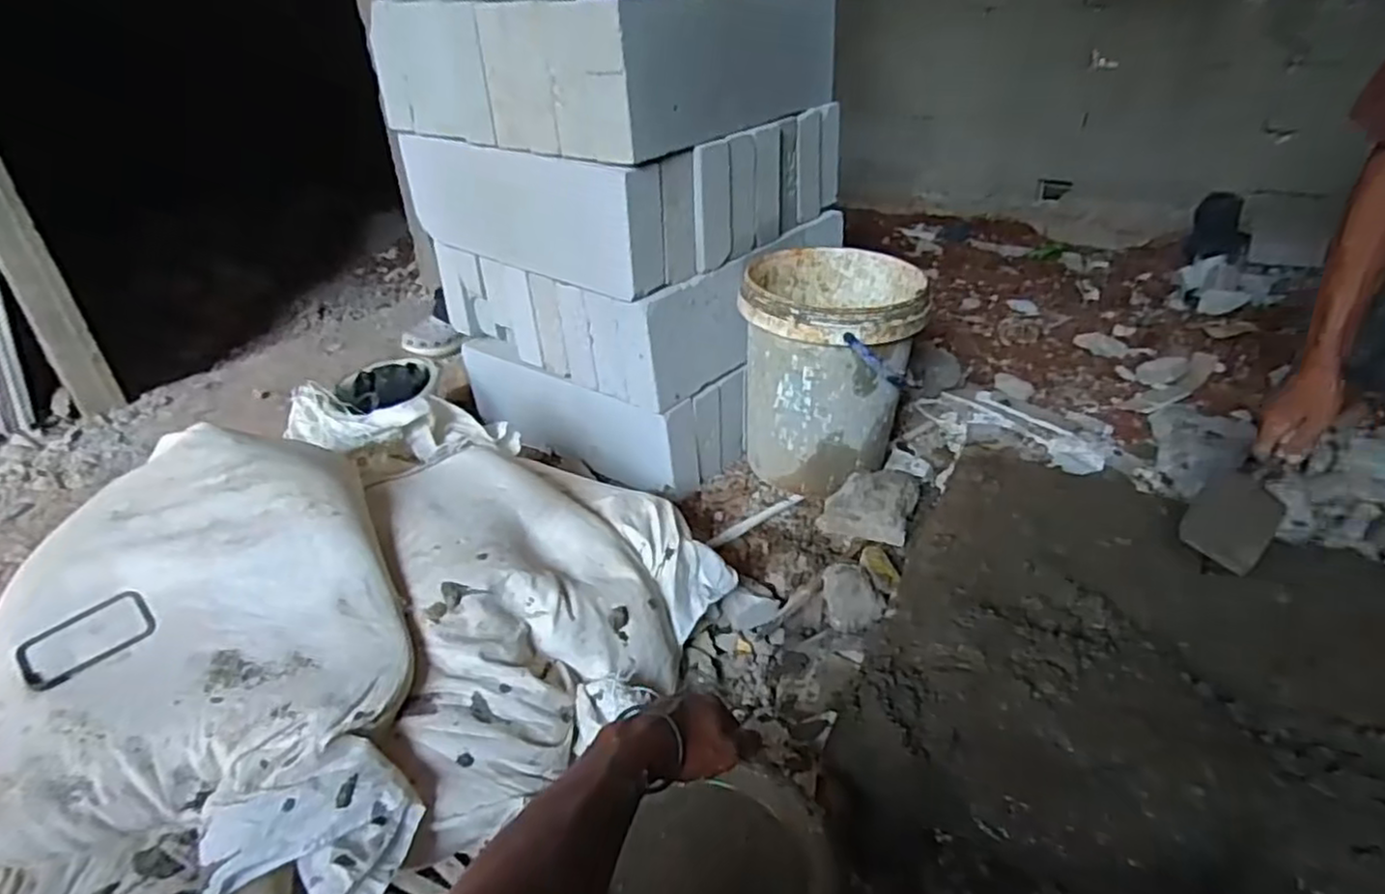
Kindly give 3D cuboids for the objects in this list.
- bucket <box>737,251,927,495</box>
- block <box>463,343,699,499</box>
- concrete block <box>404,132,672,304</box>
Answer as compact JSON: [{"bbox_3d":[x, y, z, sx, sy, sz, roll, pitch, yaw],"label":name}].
[{"bbox_3d":[0.248,-0.138,1.281,0.293,0.345,0.303,7,33,13],"label":"bucket"},{"bbox_3d":[-0.251,-0.074,1.434,0.600,0.178,0.086,21,38,31],"label":"block"},{"bbox_3d":[-0.296,-0.404,1.200,0.573,0.195,0.073,21,38,31],"label":"concrete block"}]

